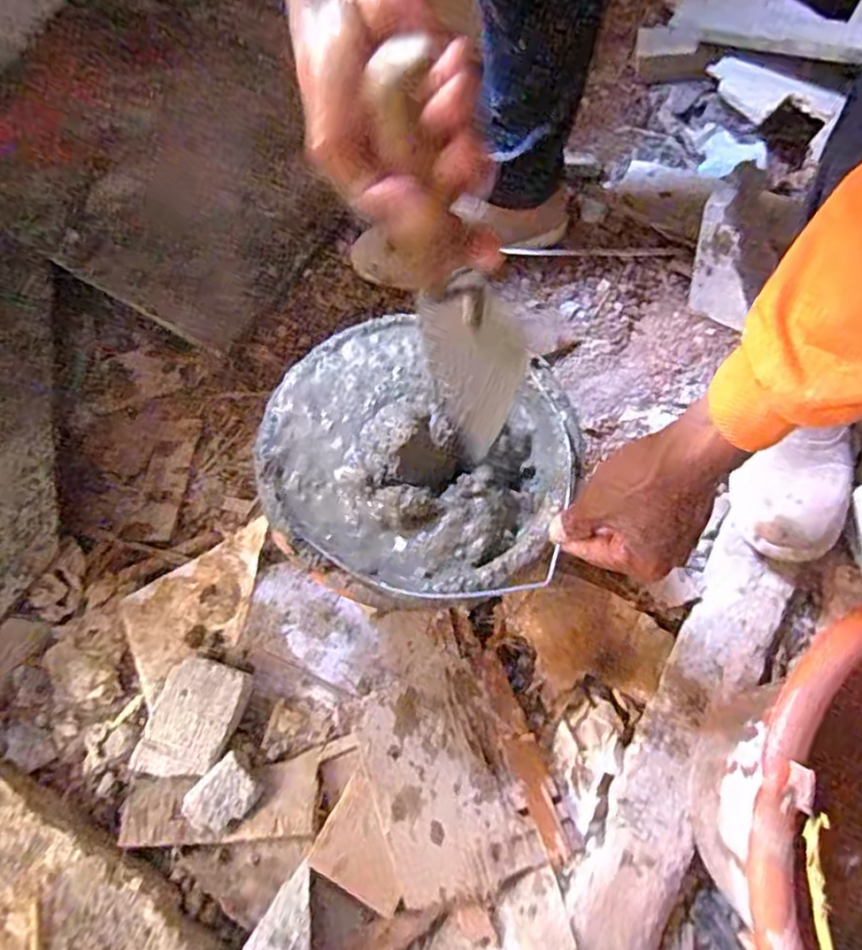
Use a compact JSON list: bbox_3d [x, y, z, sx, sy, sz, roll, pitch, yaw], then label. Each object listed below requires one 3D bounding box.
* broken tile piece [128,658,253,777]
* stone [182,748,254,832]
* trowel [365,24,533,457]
[{"bbox_3d":[-0.218,0.222,0.597,0.080,0.019,0.104,18,69,11],"label":"broken tile piece"},{"bbox_3d":[-0.181,0.278,0.565,0.046,0.020,0.061,41,75,18],"label":"stone"},{"bbox_3d":[0.017,-0.106,0.394,0.076,0.284,0.044,19,67,22],"label":"trowel"}]

